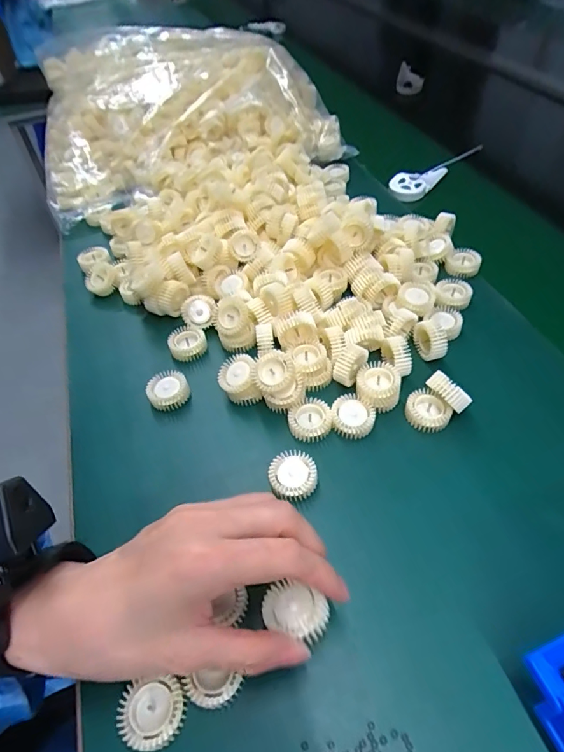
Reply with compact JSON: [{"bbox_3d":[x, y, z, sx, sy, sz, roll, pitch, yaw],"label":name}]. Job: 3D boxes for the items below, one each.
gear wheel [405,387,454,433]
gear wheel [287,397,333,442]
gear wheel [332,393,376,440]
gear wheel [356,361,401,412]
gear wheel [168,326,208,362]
[{"bbox_3d":[0.106,0.027,0.330,0.027,0.013,0.031,-41,58,-1],"label":"gear wheel"},{"bbox_3d":[0.021,0.032,0.331,0.031,0.016,0.029,-3,49,3],"label":"gear wheel"},{"bbox_3d":[0.052,0.030,0.329,0.030,0.018,0.029,-3,49,3],"label":"gear wheel"},{"bbox_3d":[0.073,0.008,0.337,0.034,0.018,0.034,-9,60,15],"label":"gear wheel"},{"bbox_3d":[-0.081,-0.029,0.388,0.031,0.017,0.031,-3,49,3],"label":"gear wheel"}]

